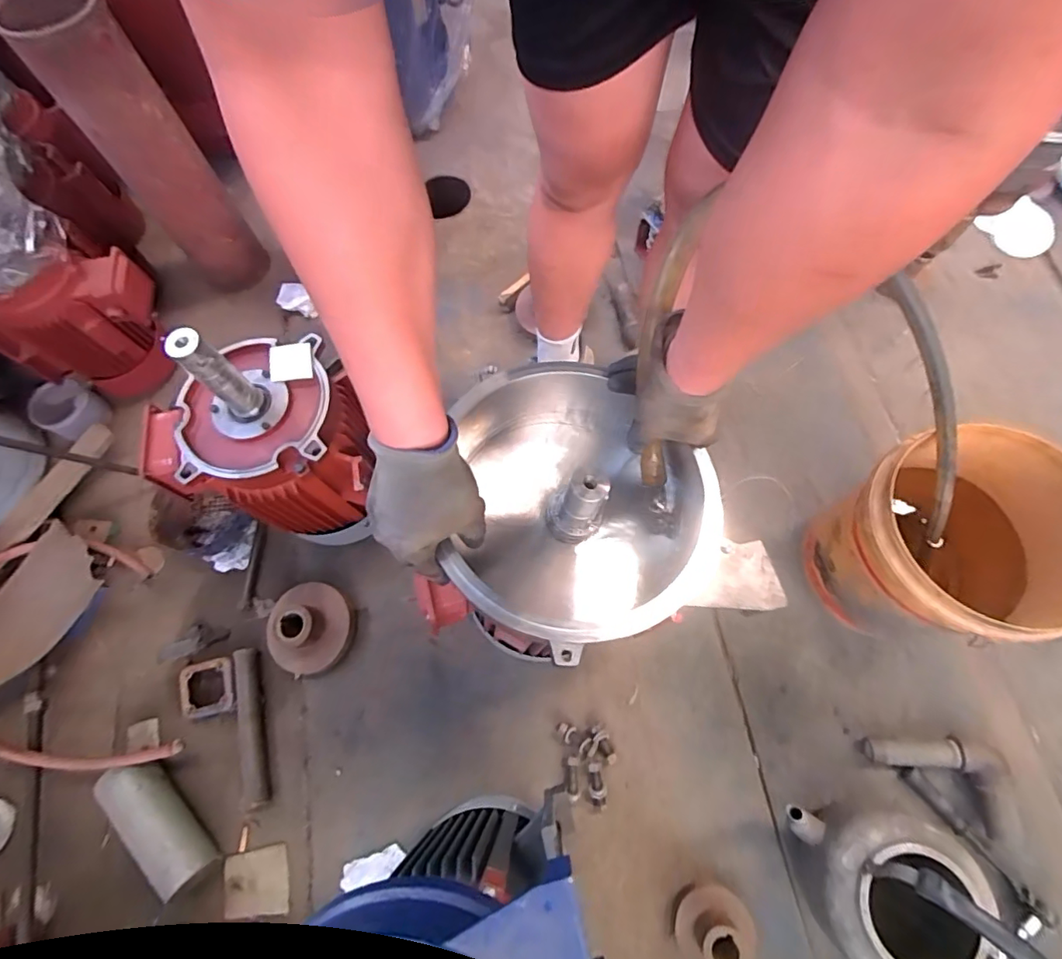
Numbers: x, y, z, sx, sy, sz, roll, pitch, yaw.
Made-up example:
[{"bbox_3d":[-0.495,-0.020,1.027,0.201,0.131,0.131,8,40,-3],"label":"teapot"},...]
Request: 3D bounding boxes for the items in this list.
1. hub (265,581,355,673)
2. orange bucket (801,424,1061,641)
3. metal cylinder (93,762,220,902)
[{"bbox_3d":[-0.413,0.272,0.981,0.157,0.083,0.164,-3,69,1],"label":"hub"},{"bbox_3d":[0.641,0.112,0.845,0.312,0.293,0.283,-10,69,-2],"label":"orange bucket"},{"bbox_3d":[-0.635,0.578,0.903,0.237,0.076,0.079,38,74,15],"label":"metal cylinder"}]

